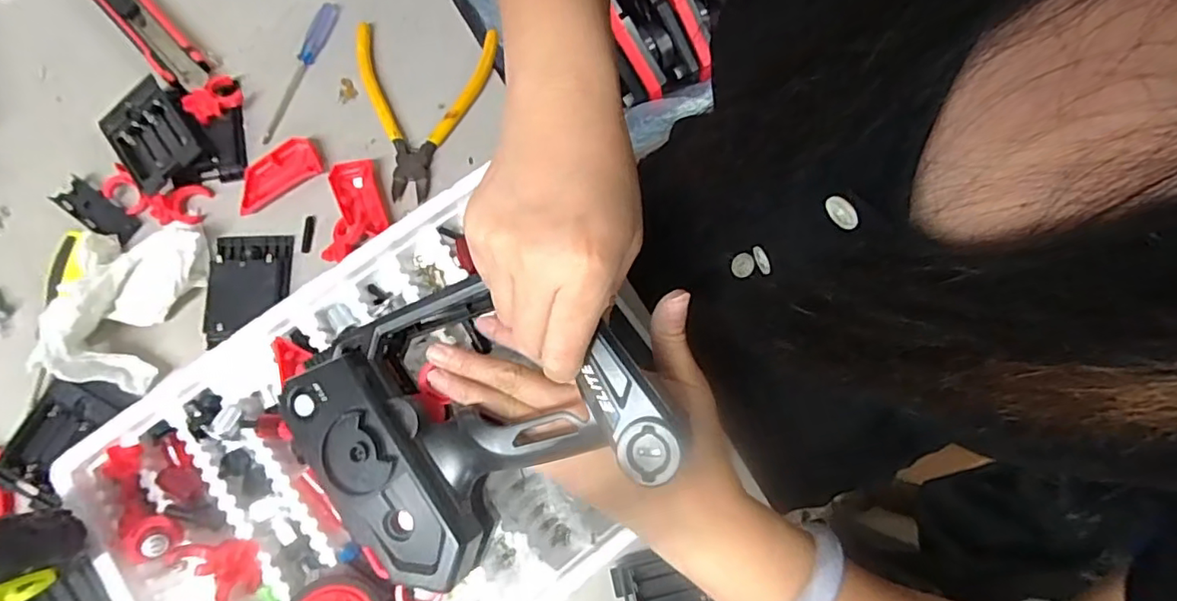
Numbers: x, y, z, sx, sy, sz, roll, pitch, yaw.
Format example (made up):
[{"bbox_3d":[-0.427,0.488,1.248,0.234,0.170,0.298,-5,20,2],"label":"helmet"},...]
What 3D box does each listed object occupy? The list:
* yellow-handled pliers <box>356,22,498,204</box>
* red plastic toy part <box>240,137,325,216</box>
[{"bbox_3d":[-0.134,-0.146,0.442,0.110,0.013,0.138,8,77,2],"label":"yellow-handled pliers"},{"bbox_3d":[-0.231,-0.093,0.431,0.066,0.011,0.035,-35,80,-8],"label":"red plastic toy part"}]

